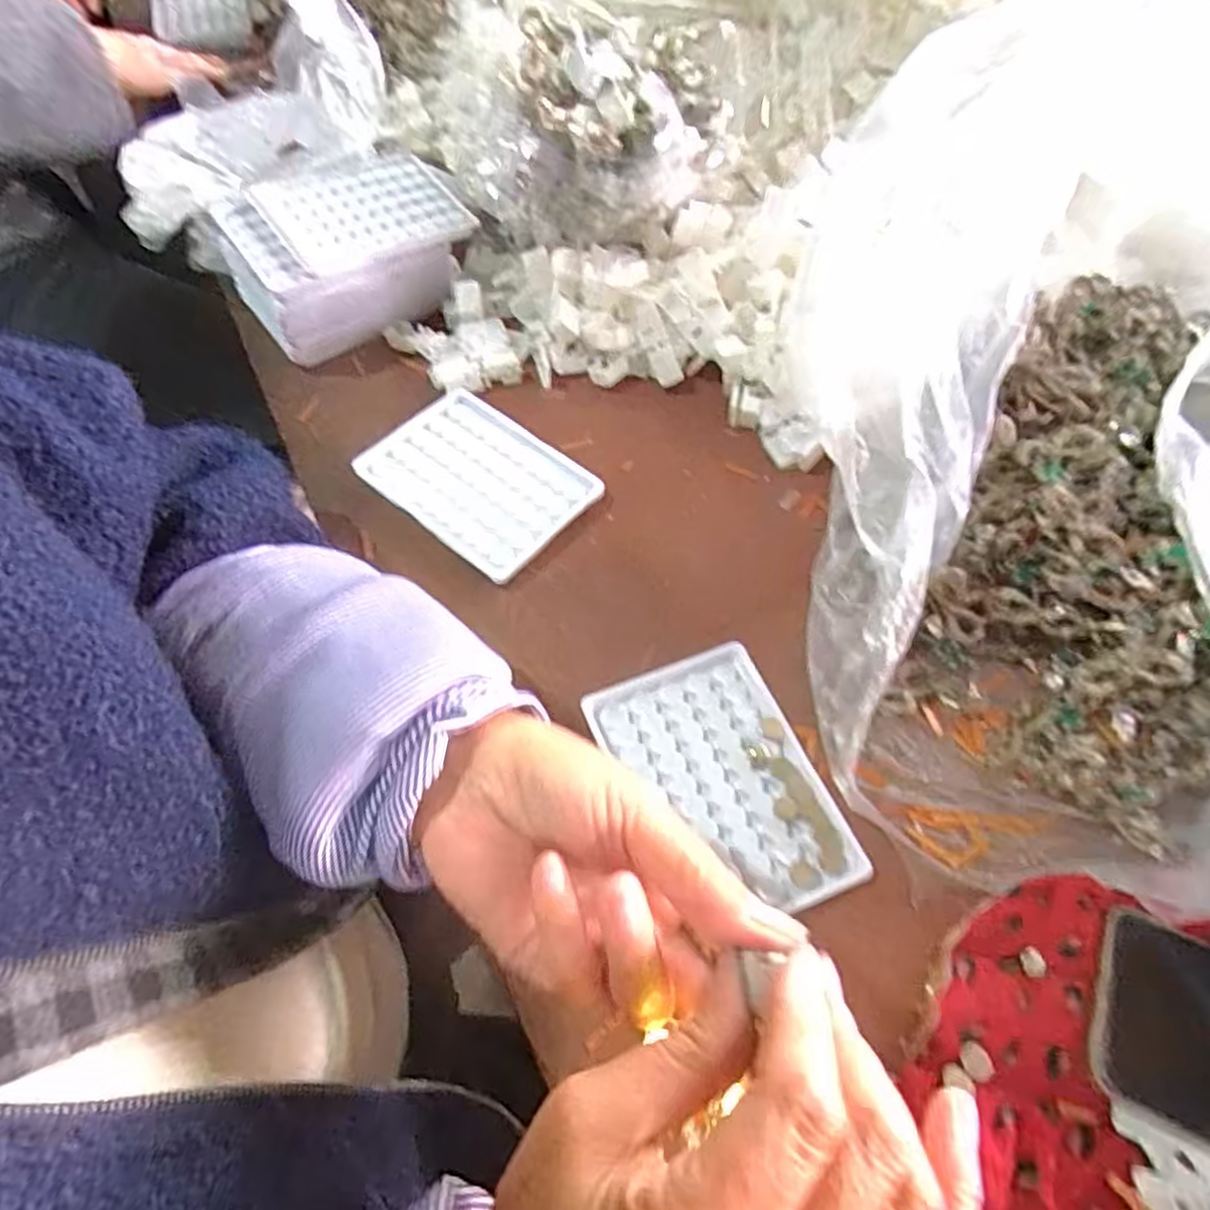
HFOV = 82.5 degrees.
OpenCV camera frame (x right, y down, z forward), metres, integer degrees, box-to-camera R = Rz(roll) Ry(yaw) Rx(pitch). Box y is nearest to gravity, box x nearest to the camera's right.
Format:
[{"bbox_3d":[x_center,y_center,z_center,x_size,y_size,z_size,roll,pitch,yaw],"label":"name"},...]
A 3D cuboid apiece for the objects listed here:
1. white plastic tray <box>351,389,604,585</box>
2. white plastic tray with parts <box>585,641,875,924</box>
[{"bbox_3d":[-0.079,-0.081,0.430,0.130,0.010,0.095,36,67,20],"label":"white plastic tray"},{"bbox_3d":[0.057,0.087,0.340,0.092,0.008,0.130,-21,61,-10],"label":"white plastic tray with parts"}]

